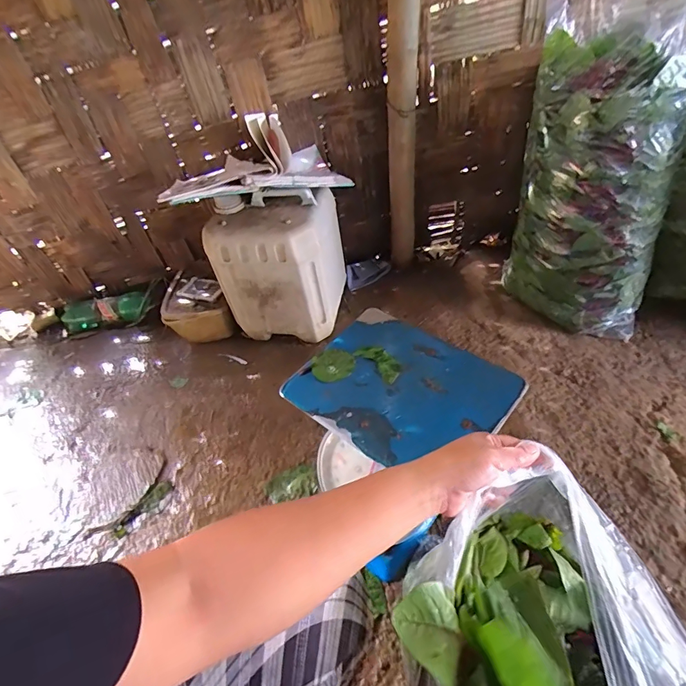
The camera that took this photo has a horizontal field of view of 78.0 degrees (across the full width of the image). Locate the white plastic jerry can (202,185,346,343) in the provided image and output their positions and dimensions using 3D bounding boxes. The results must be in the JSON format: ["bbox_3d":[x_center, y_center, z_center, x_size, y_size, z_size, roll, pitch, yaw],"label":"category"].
[{"bbox_3d":[-0.145,-0.198,1.031,0.280,0.310,0.227,7,50,8],"label":"white plastic jerry can"}]

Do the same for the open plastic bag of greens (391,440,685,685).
[{"bbox_3d":[0.176,0.289,0.369,0.226,0.158,0.287,-13,46,-6],"label":"open plastic bag of greens"}]

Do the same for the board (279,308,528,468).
[{"bbox_3d":[0.084,0.064,0.639,0.292,0.012,0.229,28,57,31],"label":"board"}]

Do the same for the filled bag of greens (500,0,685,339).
[{"bbox_3d":[0.554,-0.342,0.946,0.336,0.579,0.346,11,50,12],"label":"filled bag of greens"}]

